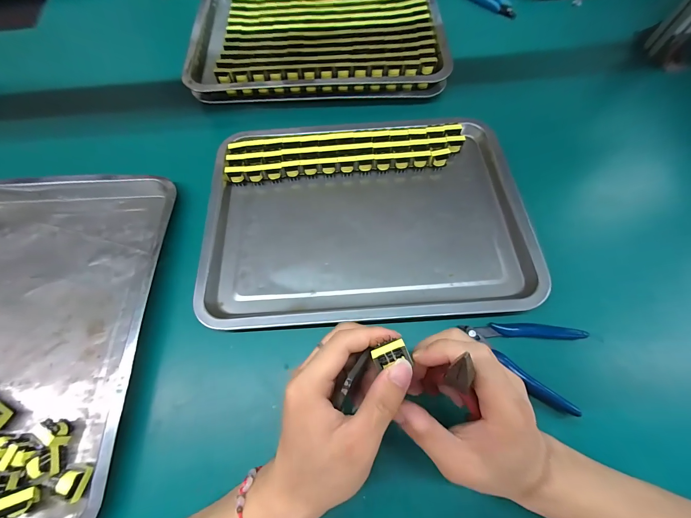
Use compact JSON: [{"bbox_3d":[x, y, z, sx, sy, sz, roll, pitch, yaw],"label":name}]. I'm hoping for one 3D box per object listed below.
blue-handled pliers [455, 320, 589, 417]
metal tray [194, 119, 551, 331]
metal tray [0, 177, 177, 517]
[{"bbox_3d":[0.175,0.092,0.295,0.111,0.014,0.077,21,69,10],"label":"blue-handled pliers"},{"bbox_3d":[0.018,-0.056,0.366,0.370,0.028,0.265,-4,67,0],"label":"metal tray"},{"bbox_3d":[-0.349,0.069,0.319,0.283,0.036,0.386,-5,64,0],"label":"metal tray"}]

